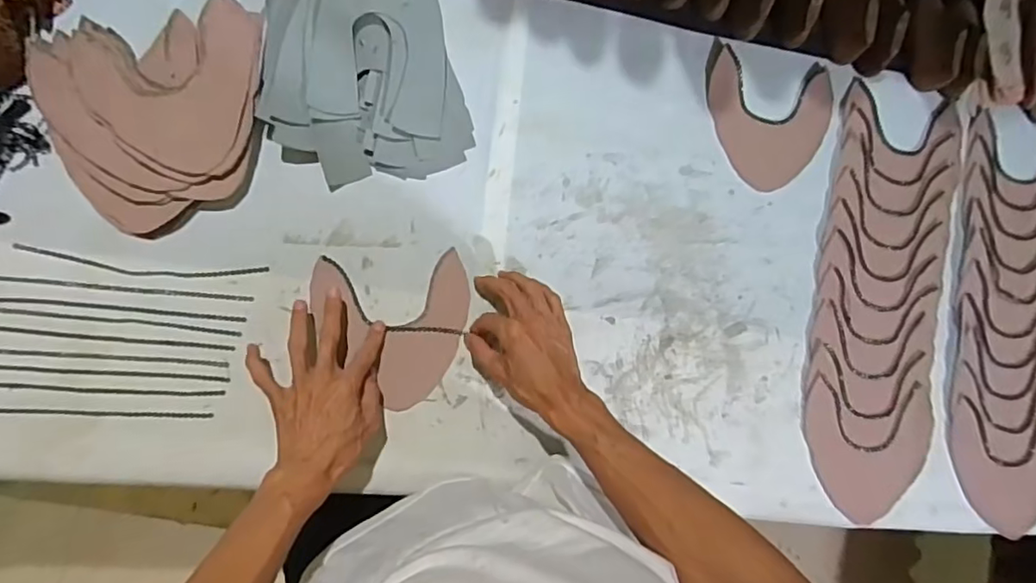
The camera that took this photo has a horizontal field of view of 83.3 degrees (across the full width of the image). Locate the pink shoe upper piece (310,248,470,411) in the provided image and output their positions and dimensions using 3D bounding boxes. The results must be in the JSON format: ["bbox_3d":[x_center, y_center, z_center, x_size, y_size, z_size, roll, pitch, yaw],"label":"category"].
[{"bbox_3d":[-0.133,0.043,0.628,0.162,0.006,0.161,-5,87,-11],"label":"pink shoe upper piece"}]

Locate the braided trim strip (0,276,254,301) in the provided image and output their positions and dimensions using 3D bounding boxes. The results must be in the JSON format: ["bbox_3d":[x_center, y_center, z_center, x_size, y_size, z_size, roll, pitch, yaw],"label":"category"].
[{"bbox_3d":[-0.394,-0.002,0.586,0.238,0.008,0.006,5,85,-8],"label":"braided trim strip"}]

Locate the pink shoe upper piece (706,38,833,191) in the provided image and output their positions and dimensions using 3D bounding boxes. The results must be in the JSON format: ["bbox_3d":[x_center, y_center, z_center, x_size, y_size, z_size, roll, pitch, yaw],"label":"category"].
[{"bbox_3d":[0.305,-0.209,0.717,0.164,0.008,0.162,10,86,-7],"label":"pink shoe upper piece"}]

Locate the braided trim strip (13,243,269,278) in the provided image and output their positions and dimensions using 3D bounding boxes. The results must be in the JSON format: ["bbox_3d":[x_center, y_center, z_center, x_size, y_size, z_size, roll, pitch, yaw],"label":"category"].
[{"bbox_3d":[-0.378,-0.026,0.590,0.234,0.006,0.020,5,85,-8],"label":"braided trim strip"}]

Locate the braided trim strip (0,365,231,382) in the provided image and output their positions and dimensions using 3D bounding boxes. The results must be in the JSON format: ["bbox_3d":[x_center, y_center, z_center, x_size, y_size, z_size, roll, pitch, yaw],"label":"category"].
[{"bbox_3d":[-0.414,0.081,0.576,0.236,0.010,0.006,5,85,-8],"label":"braided trim strip"}]

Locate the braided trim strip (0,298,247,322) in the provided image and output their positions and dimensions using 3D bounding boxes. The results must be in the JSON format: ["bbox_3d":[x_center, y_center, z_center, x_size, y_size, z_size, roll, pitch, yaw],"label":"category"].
[{"bbox_3d":[-0.396,0.017,0.579,0.235,0.010,0.008,5,85,-8],"label":"braided trim strip"}]

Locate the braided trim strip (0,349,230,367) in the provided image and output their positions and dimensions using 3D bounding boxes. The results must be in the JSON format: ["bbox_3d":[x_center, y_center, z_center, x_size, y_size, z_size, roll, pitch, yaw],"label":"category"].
[{"bbox_3d":[-0.415,0.065,0.578,0.238,0.011,0.007,5,85,-8],"label":"braided trim strip"}]

